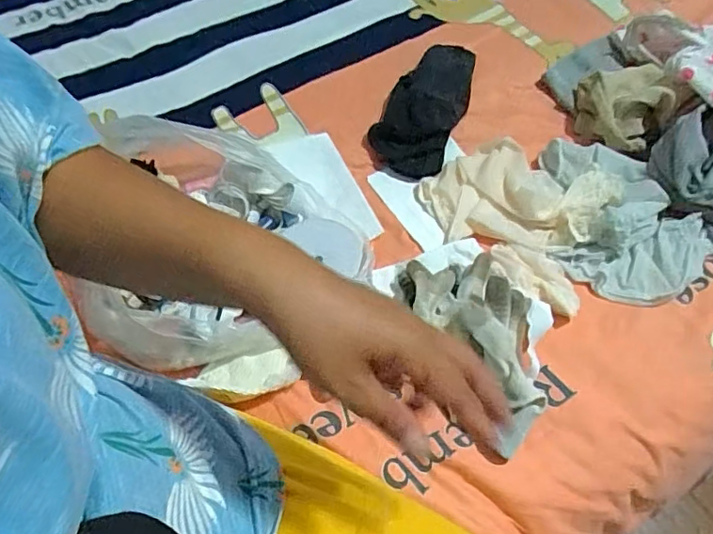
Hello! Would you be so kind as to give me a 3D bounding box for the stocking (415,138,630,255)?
[{"bbox_3d":[0.194,-0.088,0.652,0.228,0.028,0.137,7,60,7],"label":"stocking"}]

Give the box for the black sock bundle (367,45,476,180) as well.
[{"bbox_3d":[0.094,-0.220,0.724,0.095,0.041,0.218,19,62,13],"label":"black sock bundle"}]

